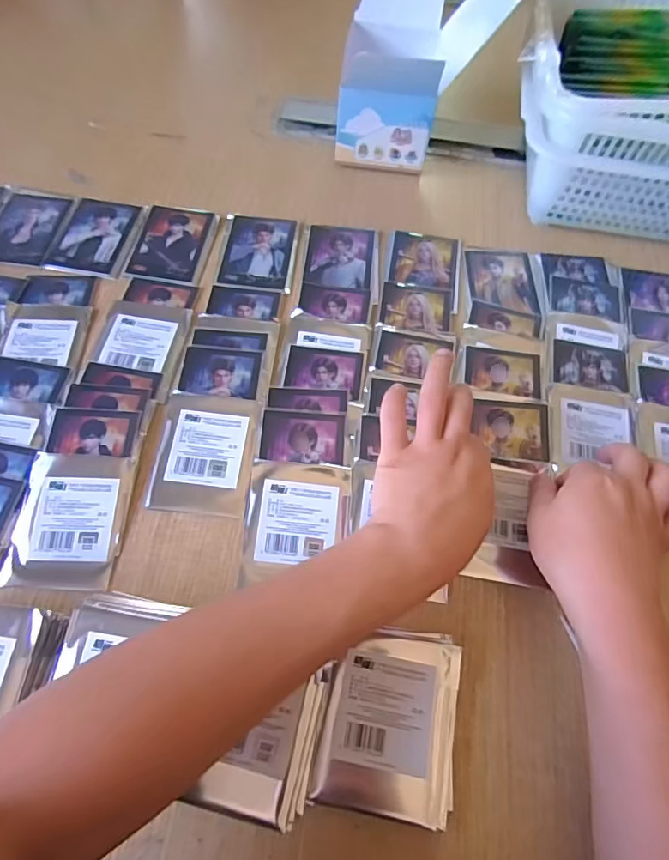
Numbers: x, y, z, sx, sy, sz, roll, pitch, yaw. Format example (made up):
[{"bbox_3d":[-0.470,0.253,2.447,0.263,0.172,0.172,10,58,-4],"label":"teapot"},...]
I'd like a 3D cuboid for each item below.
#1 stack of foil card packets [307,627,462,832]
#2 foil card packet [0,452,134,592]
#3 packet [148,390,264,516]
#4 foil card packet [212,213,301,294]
[{"bbox_3d":[0.037,0.188,0.328,0.084,0.019,0.108,10,63,3],"label":"stack of foil card packets"},{"bbox_3d":[-0.205,0.068,0.385,0.079,0.012,0.103,4,64,0],"label":"foil card packet"},{"bbox_3d":[-0.107,0.017,0.412,0.081,0.004,0.103,7,64,1],"label":"packet"},{"bbox_3d":[-0.080,-0.188,0.519,0.078,0.004,0.102,5,64,0],"label":"foil card packet"}]

